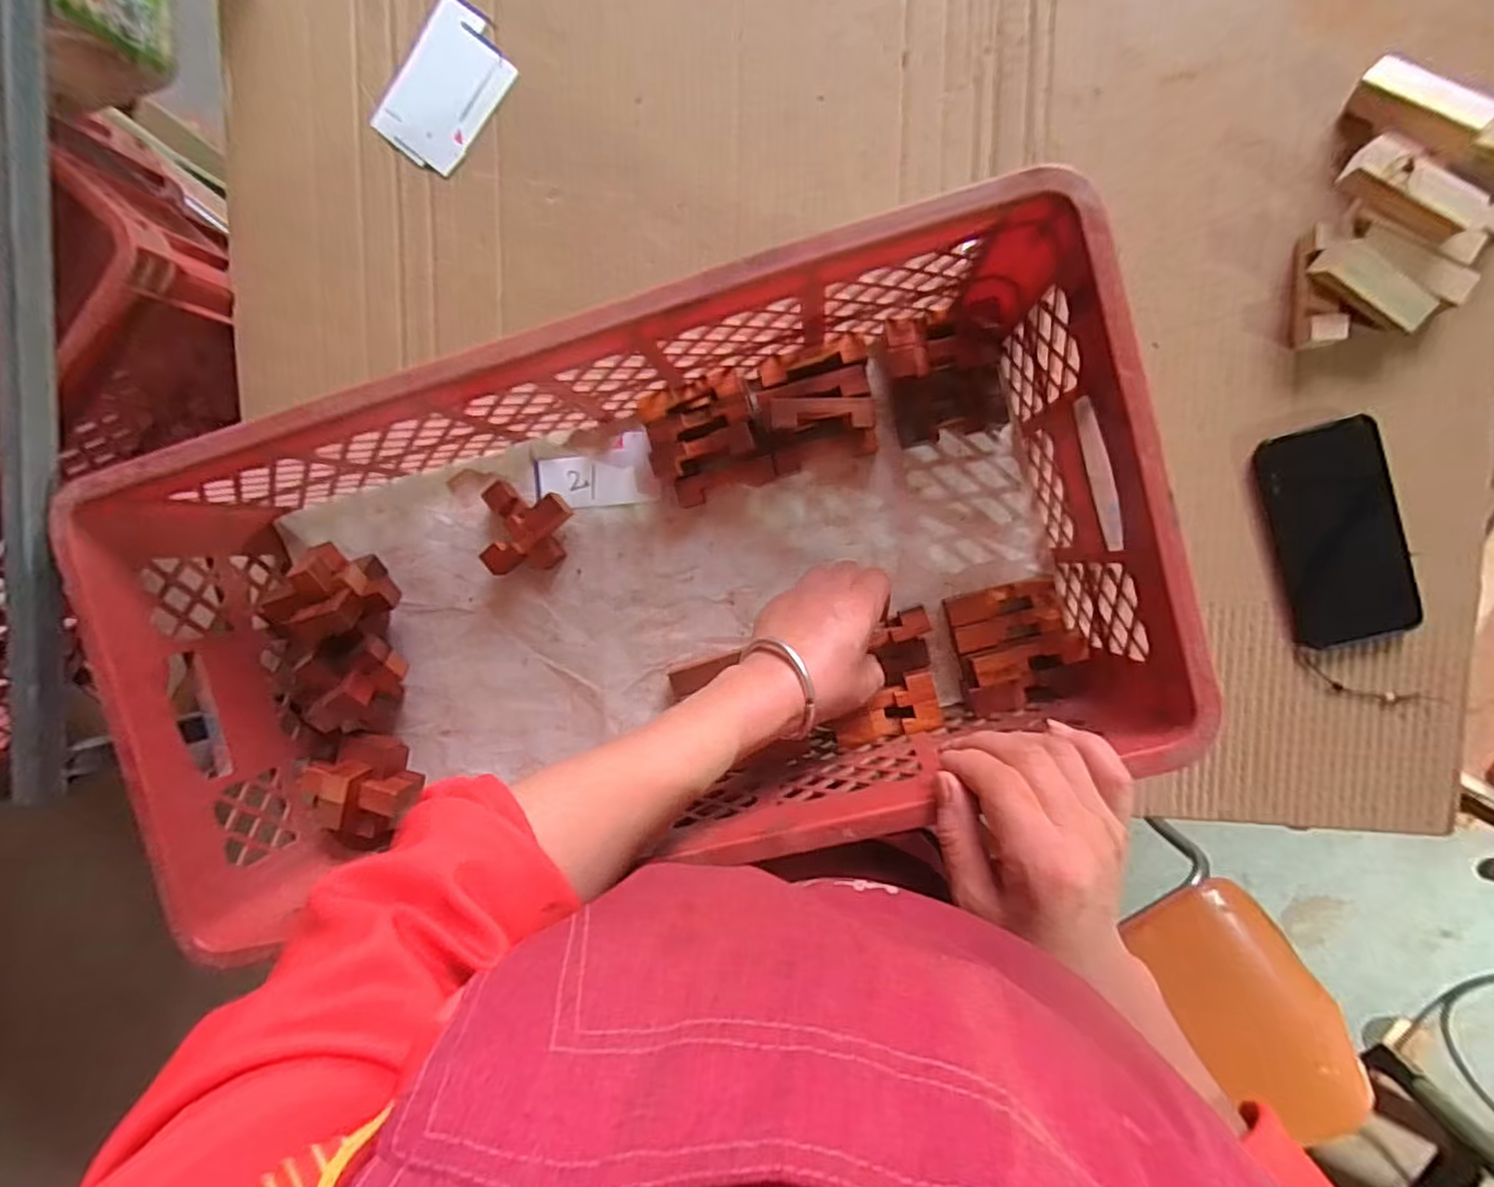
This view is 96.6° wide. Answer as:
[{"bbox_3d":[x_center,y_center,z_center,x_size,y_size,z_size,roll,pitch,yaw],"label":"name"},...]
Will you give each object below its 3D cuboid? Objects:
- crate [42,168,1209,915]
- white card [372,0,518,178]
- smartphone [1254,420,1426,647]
[{"bbox_3d":[-0.074,-0.002,0.466,0.611,0.174,0.311,-14,92,7],"label":"crate"},{"bbox_3d":[-0.251,-0.419,0.553,0.081,0.006,0.121,38,100,-3],"label":"white card"},{"bbox_3d":[0.437,-0.043,0.491,0.080,0.017,0.162,-15,92,7],"label":"smartphone"}]

